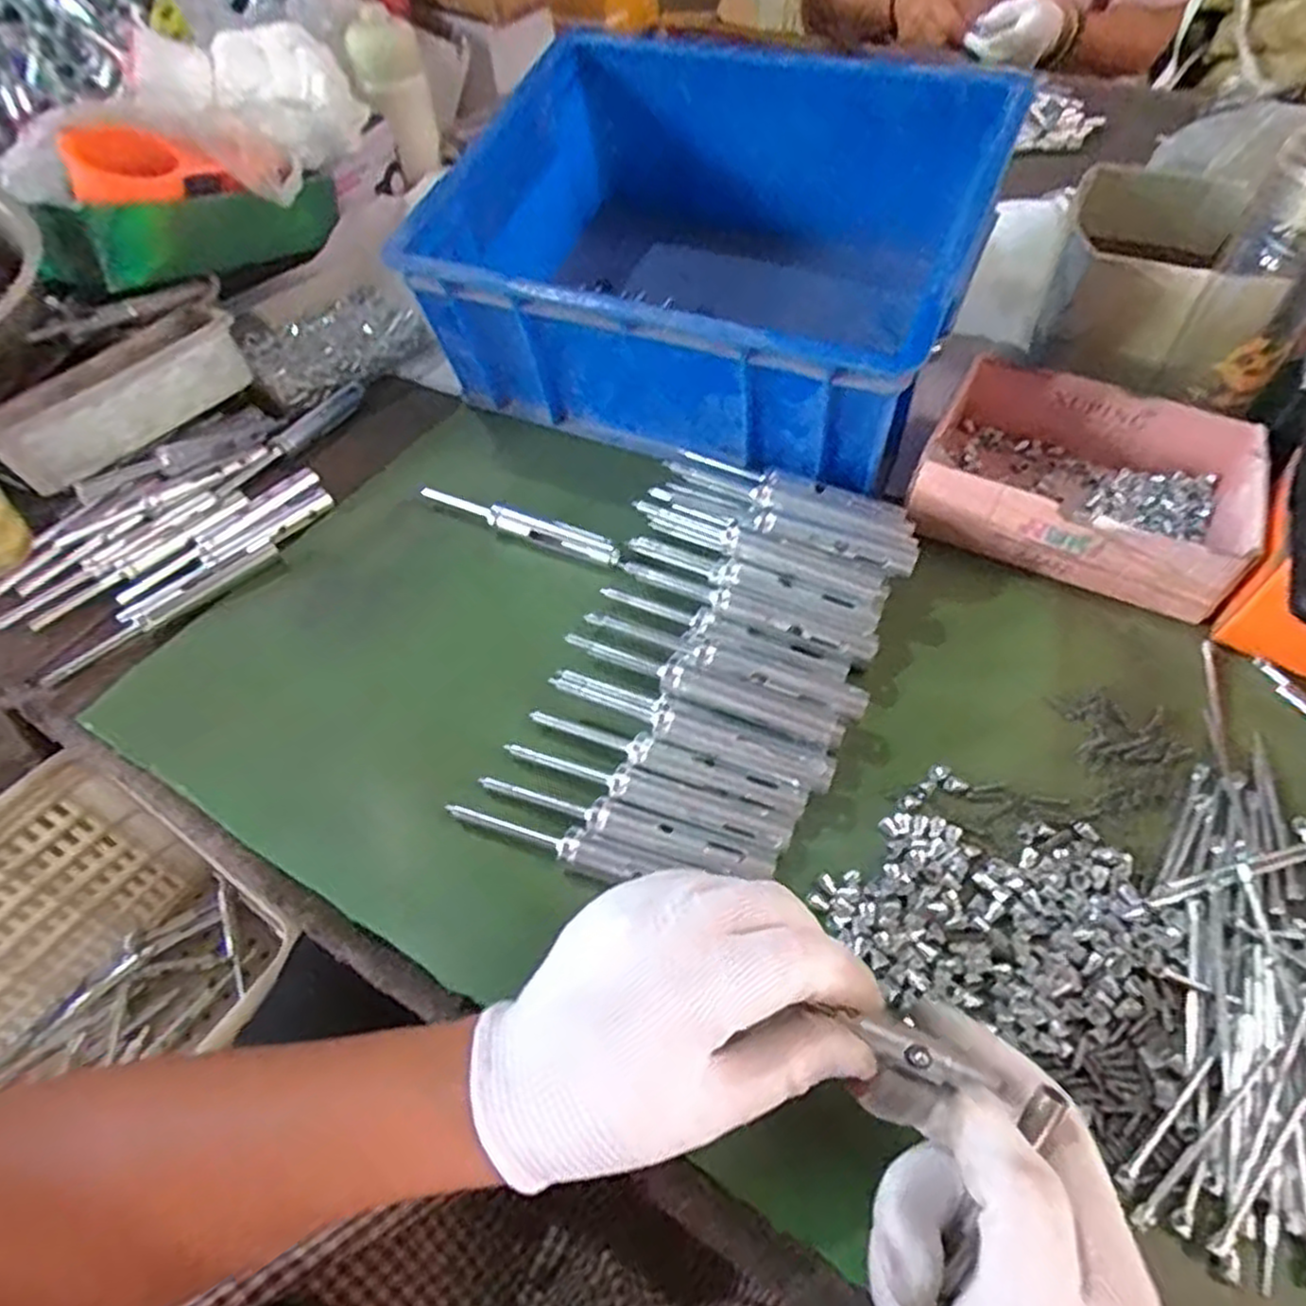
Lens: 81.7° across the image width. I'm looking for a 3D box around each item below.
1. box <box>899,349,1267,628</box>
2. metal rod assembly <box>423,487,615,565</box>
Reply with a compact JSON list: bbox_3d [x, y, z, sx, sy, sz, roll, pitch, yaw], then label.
[{"bbox_3d":[0.261,-0.108,0.462,0.171,0.053,0.139,21,57,17],"label":"box"},{"bbox_3d":[-0.085,-0.084,0.486,0.139,0.018,0.019,16,56,13],"label":"metal rod assembly"}]

